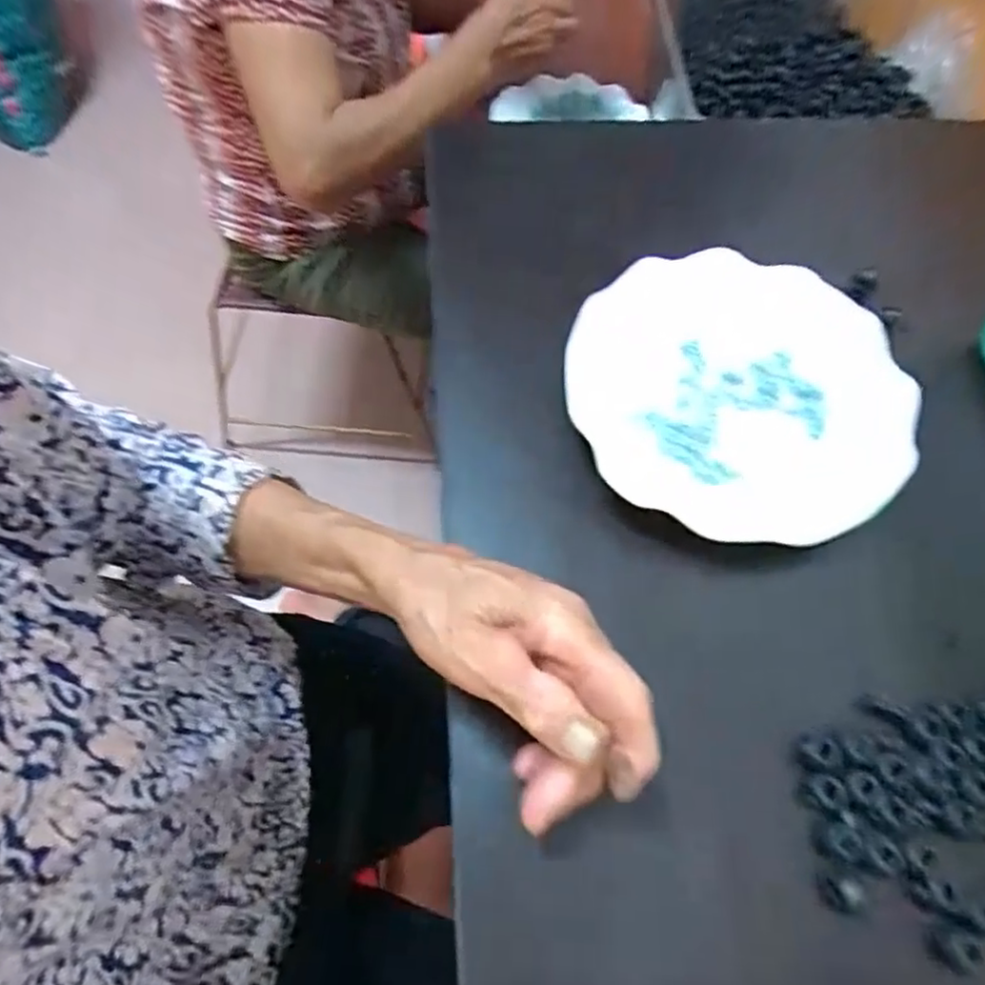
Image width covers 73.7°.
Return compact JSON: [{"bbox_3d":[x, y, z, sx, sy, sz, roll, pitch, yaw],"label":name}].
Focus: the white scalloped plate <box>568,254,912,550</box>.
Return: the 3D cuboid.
[{"bbox_3d":[0.138,-0.058,0.376,0.186,0.021,0.168,12,69,4],"label":"white scalloped plate"}]

